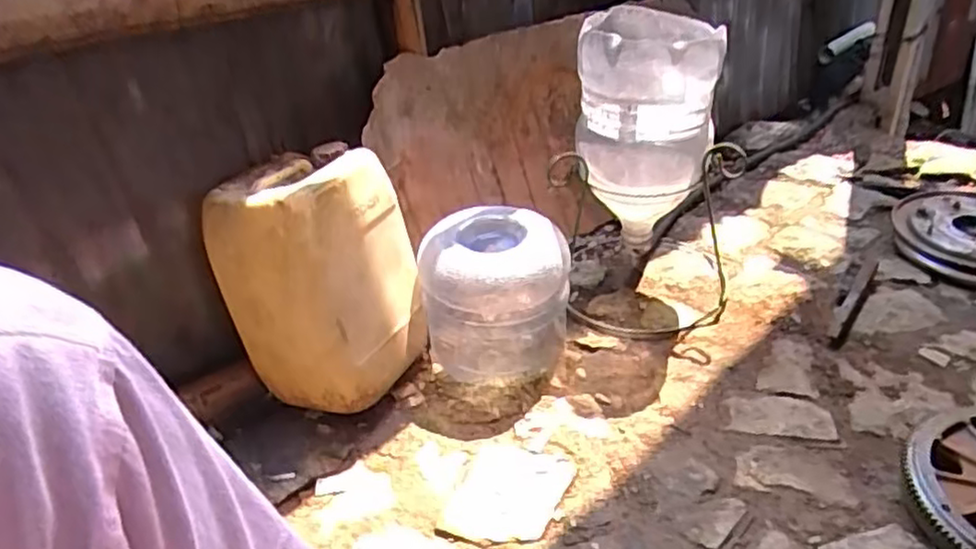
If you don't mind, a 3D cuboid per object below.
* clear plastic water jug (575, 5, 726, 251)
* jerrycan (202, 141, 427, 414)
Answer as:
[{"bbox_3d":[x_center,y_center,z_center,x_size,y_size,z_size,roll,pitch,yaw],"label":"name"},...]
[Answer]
[{"bbox_3d":[0.287,-0.253,1.260,0.232,0.389,0.210,3,35,14],"label":"clear plastic water jug"},{"bbox_3d":[-0.276,-0.005,1.161,0.236,0.371,0.262,8,37,21],"label":"jerrycan"}]

